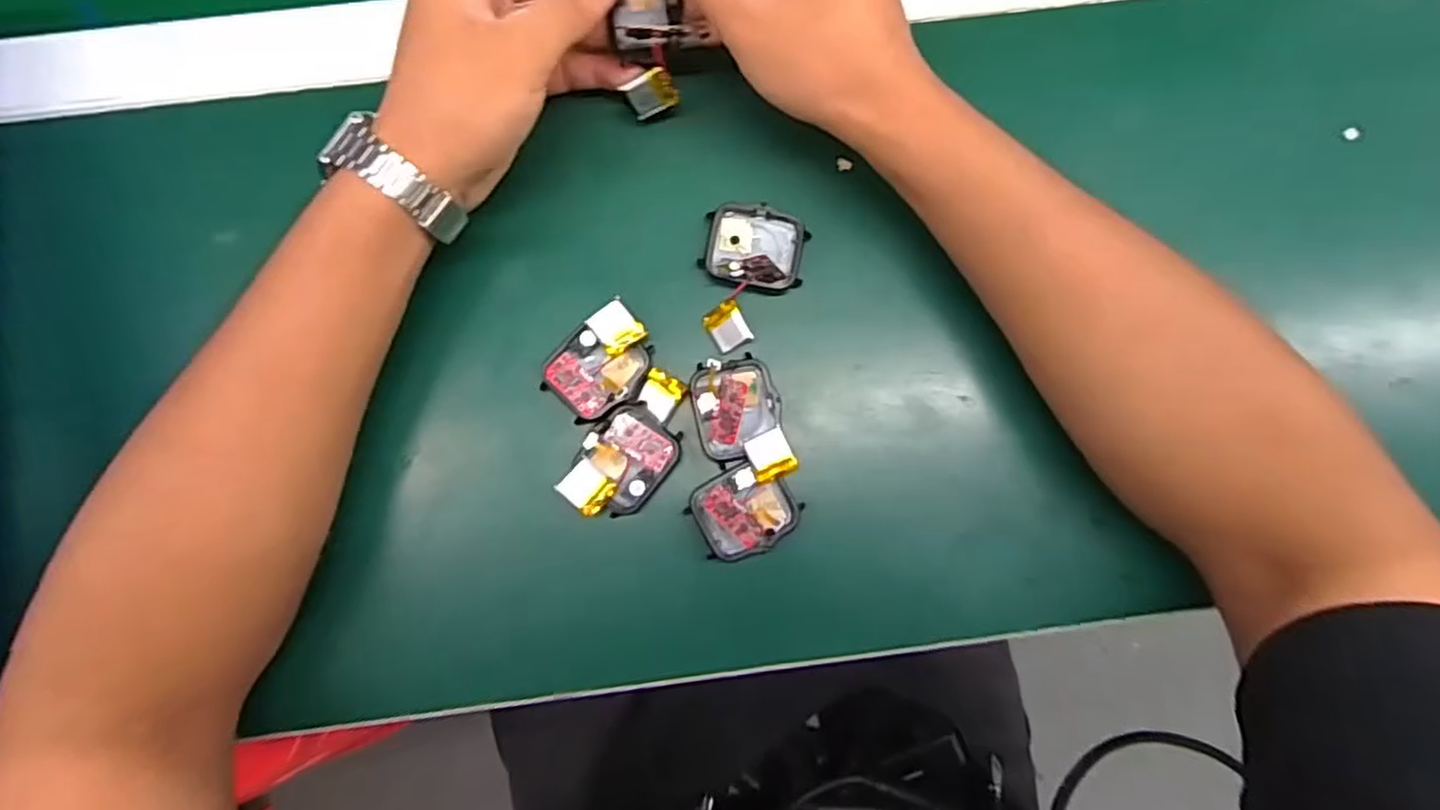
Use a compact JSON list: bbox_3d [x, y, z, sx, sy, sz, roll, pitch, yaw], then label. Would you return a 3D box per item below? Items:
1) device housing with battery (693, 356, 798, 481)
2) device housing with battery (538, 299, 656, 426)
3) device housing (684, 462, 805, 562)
[{"bbox_3d":[0.009,0.006,0.318,0.038,0.017,0.056,-13,85,-2],"label":"device housing with battery"},{"bbox_3d":[-0.054,-0.018,0.320,0.050,0.015,0.039,-43,87,-4],"label":"device housing with battery"},{"bbox_3d":[0.011,0.048,0.317,0.045,0.012,0.039,-27,86,-3],"label":"device housing"}]

